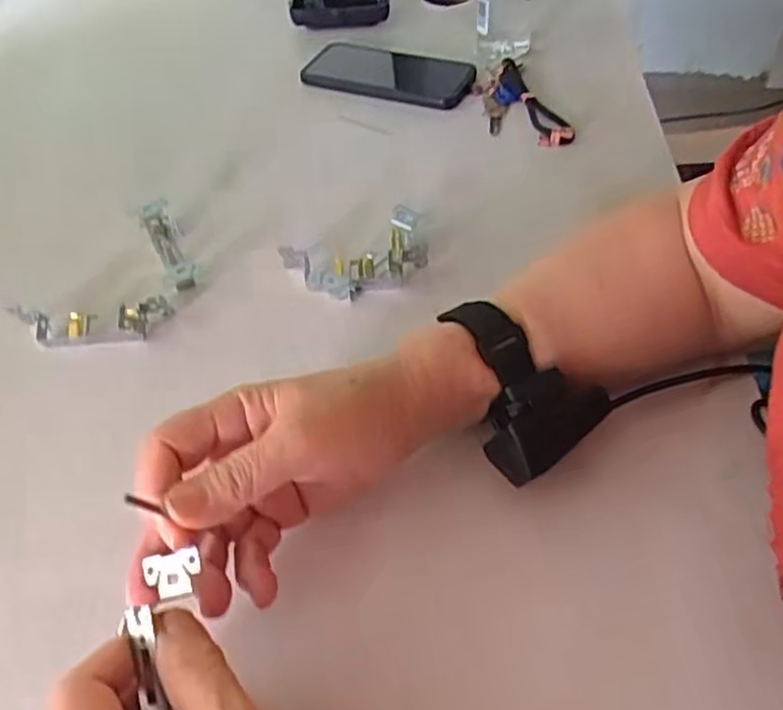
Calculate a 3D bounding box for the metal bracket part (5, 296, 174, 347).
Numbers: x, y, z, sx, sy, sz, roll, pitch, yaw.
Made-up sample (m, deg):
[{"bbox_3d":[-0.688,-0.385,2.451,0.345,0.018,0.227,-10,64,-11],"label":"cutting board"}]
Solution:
[{"bbox_3d":[-0.207,-0.023,0.482,0.105,0.027,0.027,-5,48,0],"label":"metal bracket part"}]

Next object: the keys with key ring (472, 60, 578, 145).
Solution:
[{"bbox_3d":[0.118,-0.242,0.666,0.064,0.015,0.156,-9,49,-4],"label":"keys with key ring"}]

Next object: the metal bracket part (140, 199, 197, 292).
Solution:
[{"bbox_3d":[-0.167,-0.081,0.531,0.024,0.027,0.090,-21,51,-14],"label":"metal bracket part"}]

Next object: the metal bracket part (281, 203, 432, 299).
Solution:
[{"bbox_3d":[-0.020,-0.068,0.512,0.102,0.027,0.058,-23,51,-16],"label":"metal bracket part"}]

